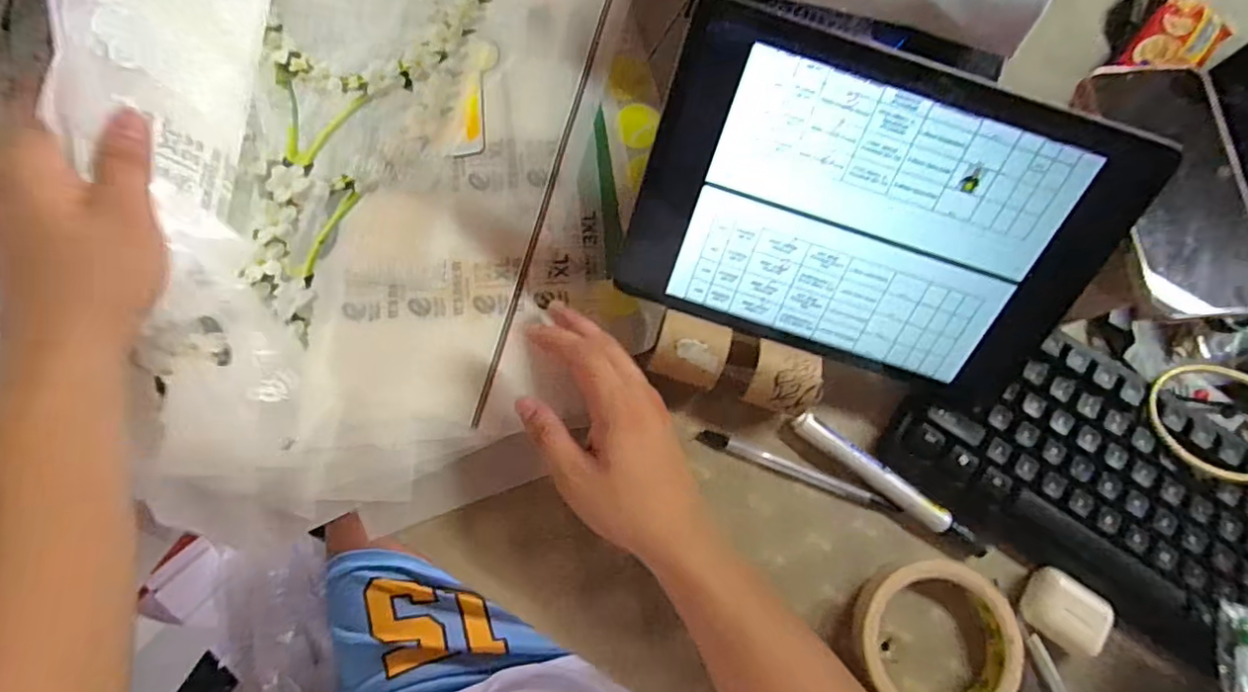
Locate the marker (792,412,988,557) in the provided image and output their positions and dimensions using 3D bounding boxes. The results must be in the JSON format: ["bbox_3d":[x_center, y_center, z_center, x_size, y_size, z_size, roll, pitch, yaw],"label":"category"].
[{"bbox_3d":[0.171,0.089,0.370,0.141,0.012,0.015,36,79,6],"label":"marker"}]

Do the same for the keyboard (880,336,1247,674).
[{"bbox_3d":[0.376,0.125,0.343,0.413,0.028,0.138,29,86,6],"label":"keyboard"}]

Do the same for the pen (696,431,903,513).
[{"bbox_3d":[0.113,0.082,0.375,0.132,0.009,0.011,22,78,3],"label":"pen"}]

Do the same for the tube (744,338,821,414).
[{"bbox_3d":[0.100,0.022,0.367,0.042,0.041,0.040,15,82,3],"label":"tube"}]

